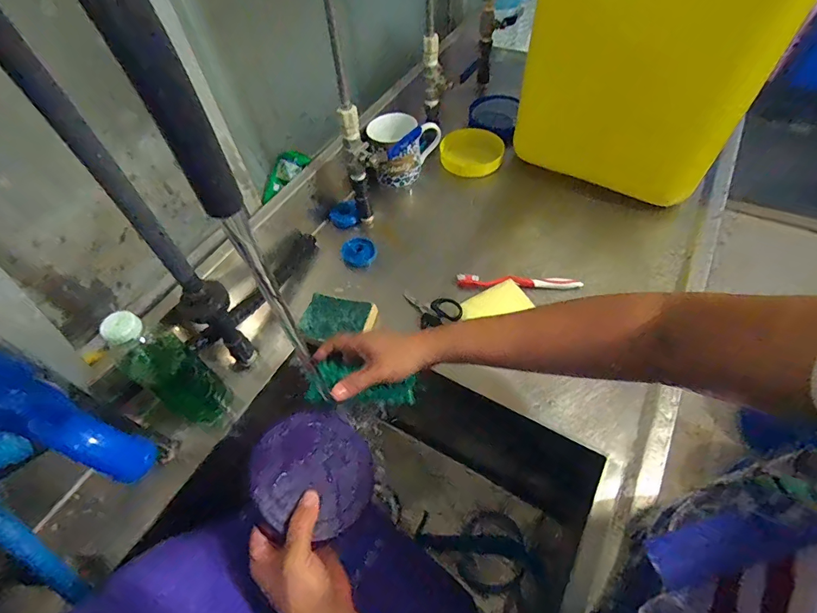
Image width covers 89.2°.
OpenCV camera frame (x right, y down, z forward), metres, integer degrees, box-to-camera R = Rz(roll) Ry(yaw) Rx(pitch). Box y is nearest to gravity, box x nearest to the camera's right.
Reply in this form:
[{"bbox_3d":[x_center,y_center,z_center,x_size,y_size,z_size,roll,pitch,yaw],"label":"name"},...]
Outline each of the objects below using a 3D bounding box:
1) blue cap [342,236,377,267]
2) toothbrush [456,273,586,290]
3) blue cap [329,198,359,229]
[{"bbox_3d":[-0.082,-0.090,0.681,0.052,0.021,0.053,-2,54,3],"label":"blue cap"},{"bbox_3d":[0.166,-0.036,0.629,0.182,0.021,0.022,-2,54,4],"label":"toothbrush"},{"bbox_3d":[-0.114,-0.165,0.730,0.050,0.021,0.055,-2,54,3],"label":"blue cap"}]

